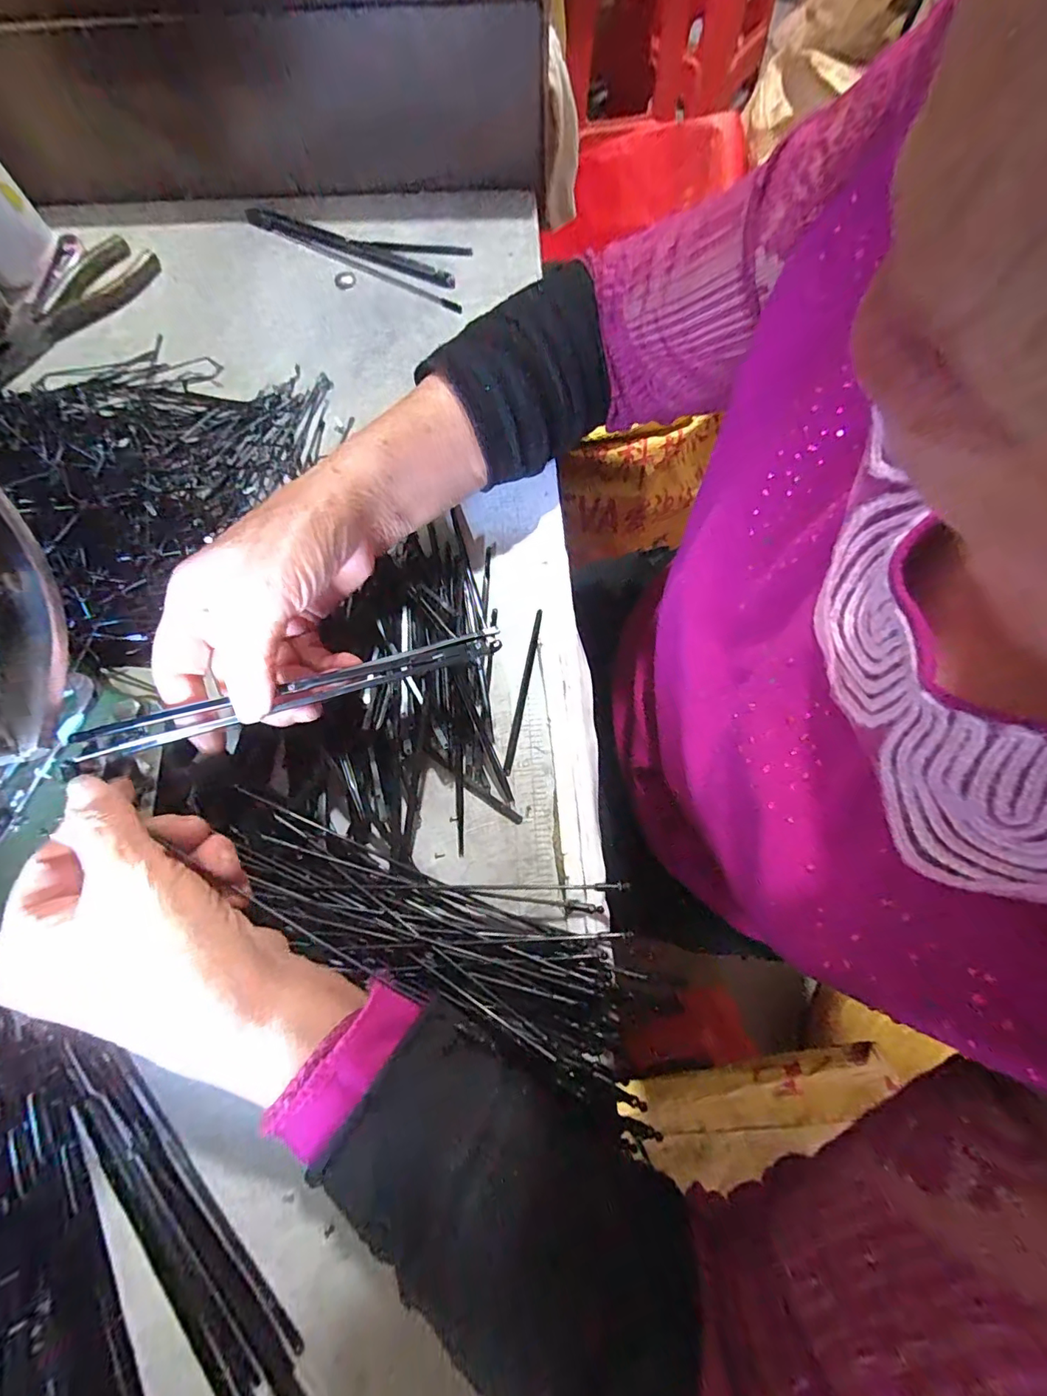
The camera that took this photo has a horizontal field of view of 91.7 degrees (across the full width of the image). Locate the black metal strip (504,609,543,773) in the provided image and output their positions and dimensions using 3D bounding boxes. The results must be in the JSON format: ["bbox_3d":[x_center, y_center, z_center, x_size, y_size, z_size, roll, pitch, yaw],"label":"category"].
[{"bbox_3d":[0.001,-0.006,0.288,0.004,0.004,0.100,11,72,1],"label":"black metal strip"}]

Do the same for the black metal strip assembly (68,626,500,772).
[{"bbox_3d":[-0.100,-0.003,0.229,0.183,0.006,0.013,-16,73,-10],"label":"black metal strip assembly"}]

